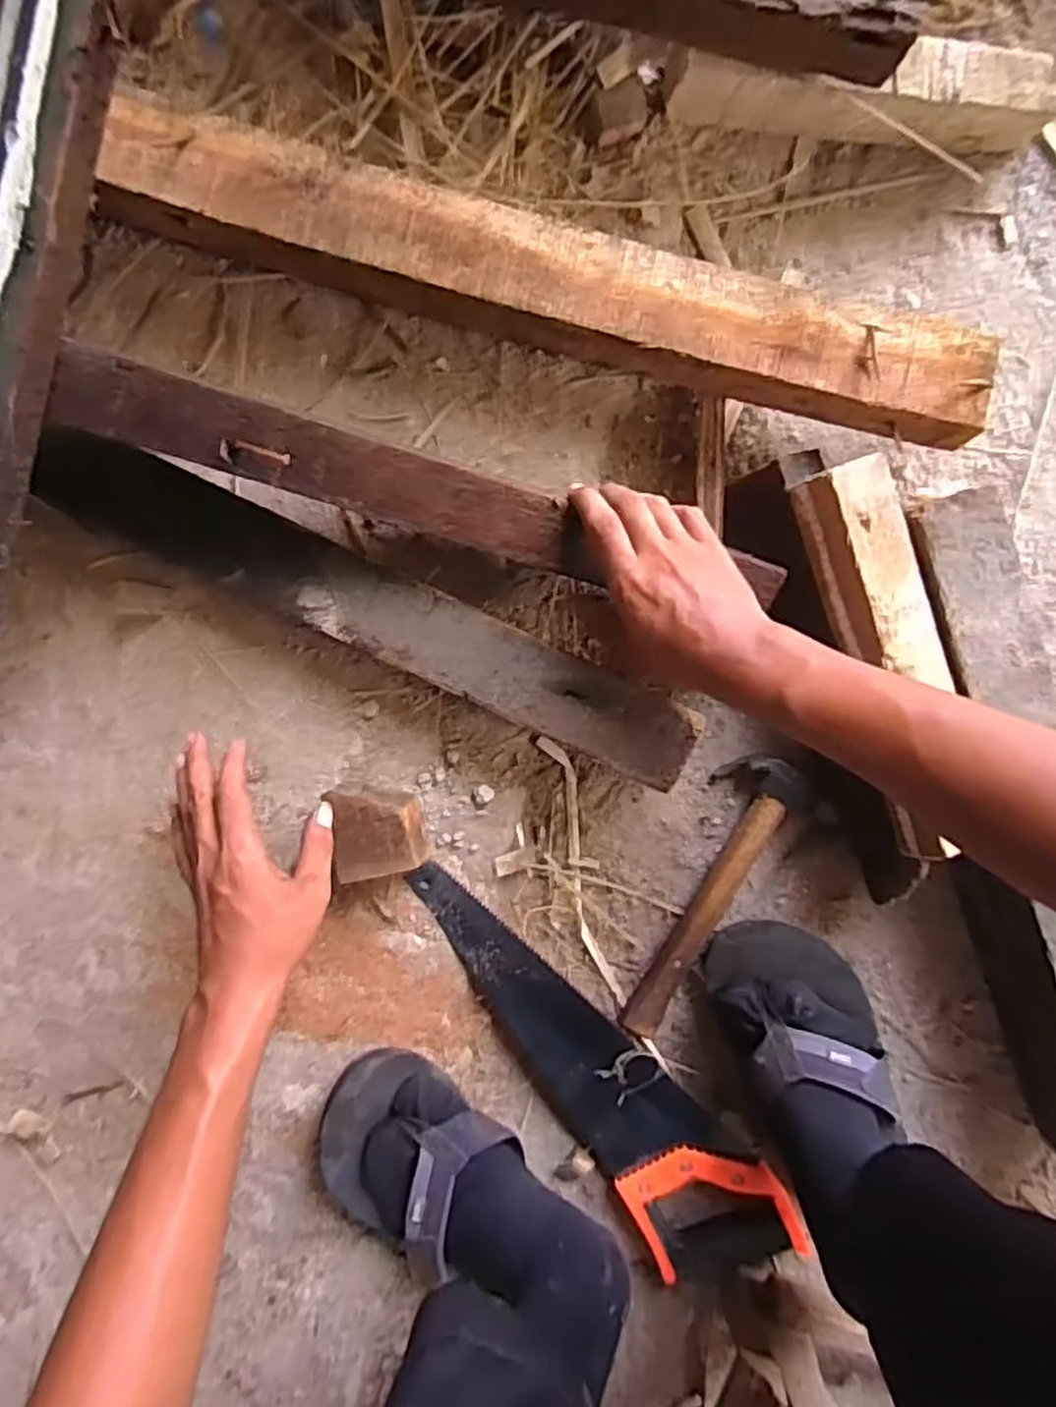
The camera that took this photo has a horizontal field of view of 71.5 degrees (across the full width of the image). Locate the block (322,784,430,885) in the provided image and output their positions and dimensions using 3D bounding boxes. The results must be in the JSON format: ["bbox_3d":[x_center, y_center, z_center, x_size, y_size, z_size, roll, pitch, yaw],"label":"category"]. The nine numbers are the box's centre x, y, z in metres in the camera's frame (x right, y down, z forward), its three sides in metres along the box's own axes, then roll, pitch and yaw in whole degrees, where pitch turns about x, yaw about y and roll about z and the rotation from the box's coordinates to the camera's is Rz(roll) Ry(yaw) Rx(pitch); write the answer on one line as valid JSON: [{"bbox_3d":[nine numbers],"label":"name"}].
[{"bbox_3d":[-0.108,0.091,0.526,0.065,0.036,0.064,-6,98,0],"label":"block"}]

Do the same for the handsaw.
[{"bbox_3d":[0.056,0.295,0.585,0.118,0.037,0.434,-37,93,4],"label":"handsaw"}]

